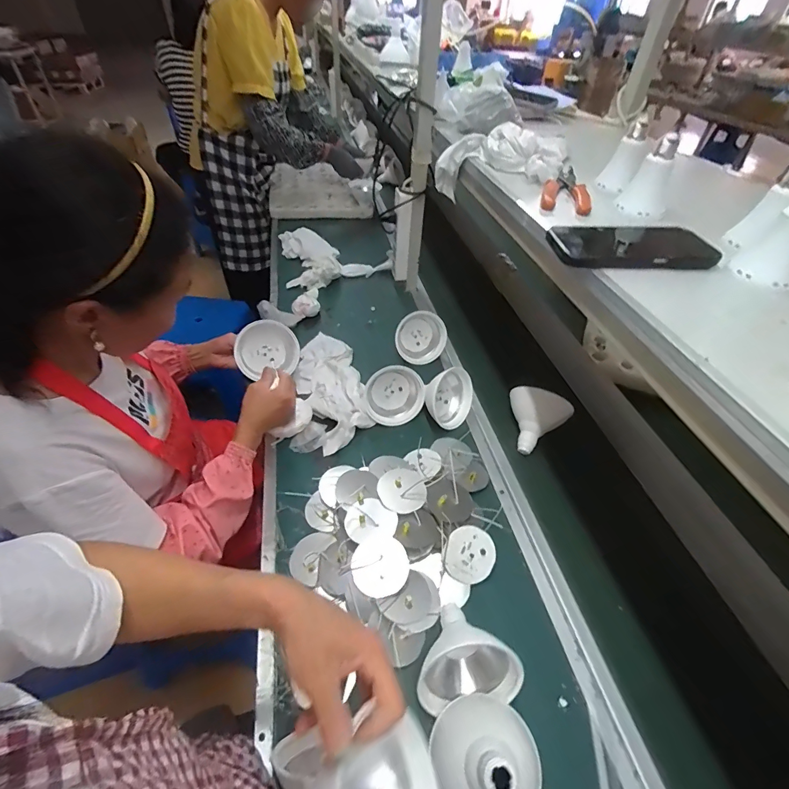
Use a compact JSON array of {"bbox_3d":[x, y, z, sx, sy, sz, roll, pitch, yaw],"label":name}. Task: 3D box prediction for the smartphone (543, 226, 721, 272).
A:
[{"bbox_3d":[0.250,-0.160,0.430,0.161,0.016,0.083,-4,47,-7],"label":"smartphone"}]

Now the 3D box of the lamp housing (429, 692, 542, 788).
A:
[{"bbox_3d":[0.095,0.353,0.386,0.102,0.089,0.108,1,46,-2],"label":"lamp housing"}]

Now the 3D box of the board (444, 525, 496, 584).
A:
[{"bbox_3d":[0.106,0.226,0.566,0.074,0.004,0.072,-31,81,-11],"label":"board"}]

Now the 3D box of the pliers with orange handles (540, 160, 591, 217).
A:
[{"bbox_3d":[0.248,-0.304,0.581,0.061,0.013,0.196,14,47,10],"label":"pliers with orange handles"}]

